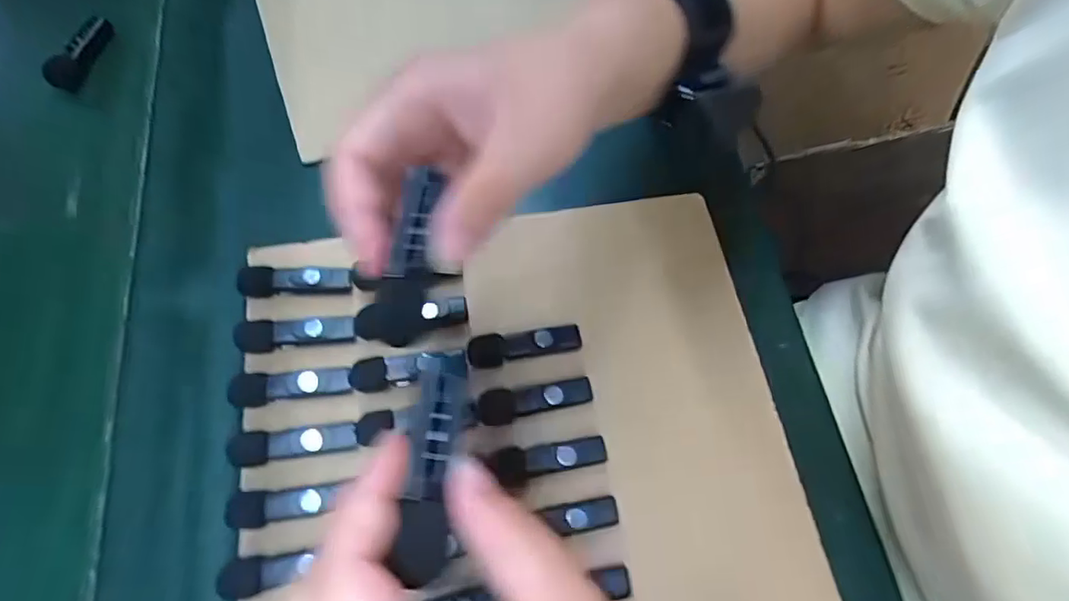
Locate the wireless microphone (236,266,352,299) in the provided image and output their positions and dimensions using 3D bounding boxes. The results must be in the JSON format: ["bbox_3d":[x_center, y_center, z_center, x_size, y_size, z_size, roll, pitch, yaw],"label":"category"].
[{"bbox_3d":[-0.143,-0.012,0.338,0.065,0.014,0.015,-2,67,0],"label":"wireless microphone"}]

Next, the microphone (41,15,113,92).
[{"bbox_3d":[-0.336,-0.184,0.419,0.018,0.022,0.061,29,81,12],"label":"microphone"}]

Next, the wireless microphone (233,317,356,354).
[{"bbox_3d":[-0.136,0.017,0.324,0.064,0.010,0.018,-9,67,-3],"label":"wireless microphone"}]

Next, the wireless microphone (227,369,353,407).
[{"bbox_3d":[-0.135,0.047,0.312,0.063,0.011,0.016,-6,67,-2],"label":"wireless microphone"}]

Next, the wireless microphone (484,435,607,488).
[{"bbox_3d":[0.007,0.088,0.307,0.064,0.011,0.021,-7,67,-2],"label":"wireless microphone"}]

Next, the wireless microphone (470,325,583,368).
[{"bbox_3d":[-0.005,0.026,0.328,0.065,0.009,0.018,-8,67,-3],"label":"wireless microphone"}]

